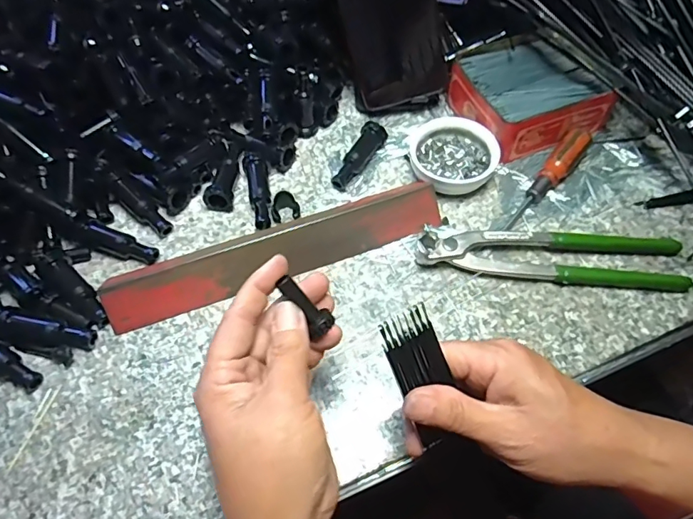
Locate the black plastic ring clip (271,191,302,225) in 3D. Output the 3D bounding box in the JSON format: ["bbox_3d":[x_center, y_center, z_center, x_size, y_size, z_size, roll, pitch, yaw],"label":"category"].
[{"bbox_3d":[-0.050,-0.043,0.397,0.023,0.019,0.015,-13,61,-7],"label":"black plastic ring clip"}]

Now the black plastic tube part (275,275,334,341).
[{"bbox_3d":[-0.022,0.025,0.275,0.016,0.011,0.038,-38,97,-20],"label":"black plastic tube part"}]

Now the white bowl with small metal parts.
[{"bbox_3d":[0.090,-0.089,0.419,0.073,0.020,0.073,0,60,0],"label":"white bowl with small metal parts"}]

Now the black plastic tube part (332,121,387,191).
[{"bbox_3d":[0.012,-0.088,0.423,0.022,0.020,0.066,24,63,14],"label":"black plastic tube part"}]

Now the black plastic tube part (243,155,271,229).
[{"bbox_3d":[-0.072,-0.058,0.410,0.018,0.014,0.066,-12,61,-7],"label":"black plastic tube part"}]

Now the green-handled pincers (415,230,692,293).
[{"bbox_3d":[0.153,-0.006,0.373,0.195,0.015,0.050,3,60,2],"label":"green-handled pincers"}]

